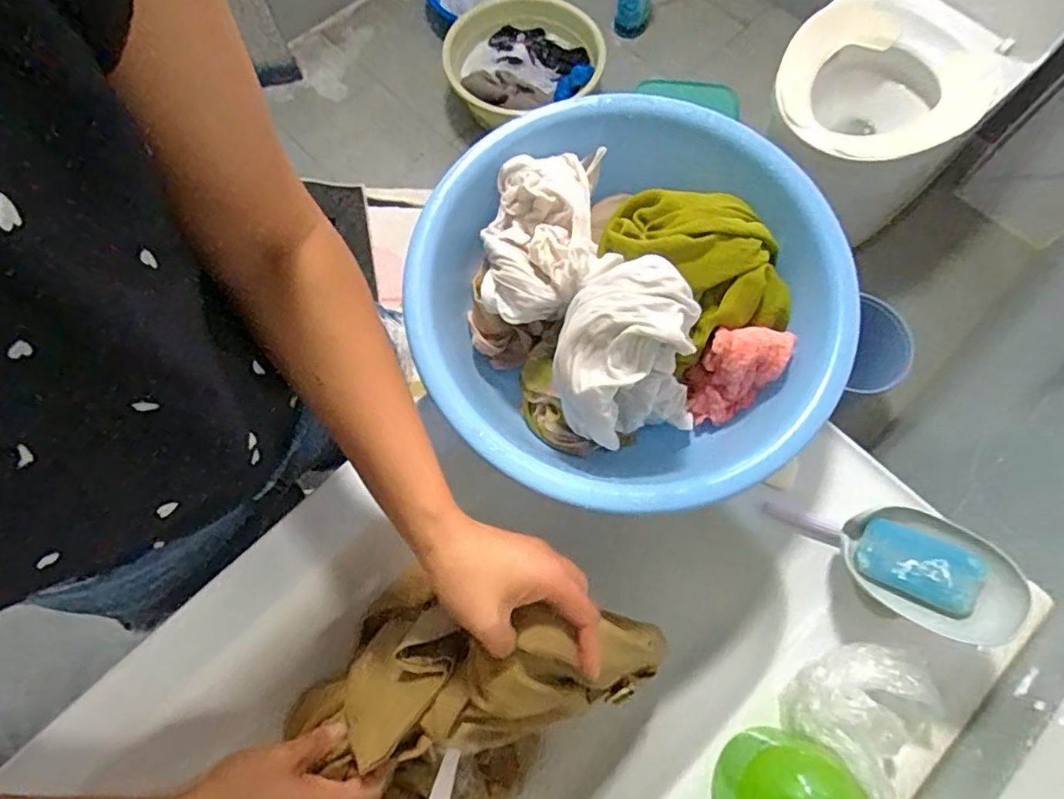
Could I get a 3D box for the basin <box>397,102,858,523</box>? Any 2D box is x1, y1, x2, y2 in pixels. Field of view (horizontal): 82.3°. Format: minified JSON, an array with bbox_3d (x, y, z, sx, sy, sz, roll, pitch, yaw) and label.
[{"bbox_3d":[0.075,-0.072,0.500,0.300,0.148,0.328,0,71,1],"label":"basin"}]

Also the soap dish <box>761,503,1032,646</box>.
[{"bbox_3d":[0.273,0.119,0.470,0.175,0.030,0.075,23,69,45],"label":"soap dish"}]

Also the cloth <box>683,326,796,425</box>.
[{"bbox_3d":[0.166,-0.020,0.508,0.059,0.093,0.029,27,40,4],"label":"cloth"}]

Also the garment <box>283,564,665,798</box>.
[{"bbox_3d":[-0.063,0.232,0.480,0.272,0.181,0.190,-38,75,-12],"label":"garment"}]

